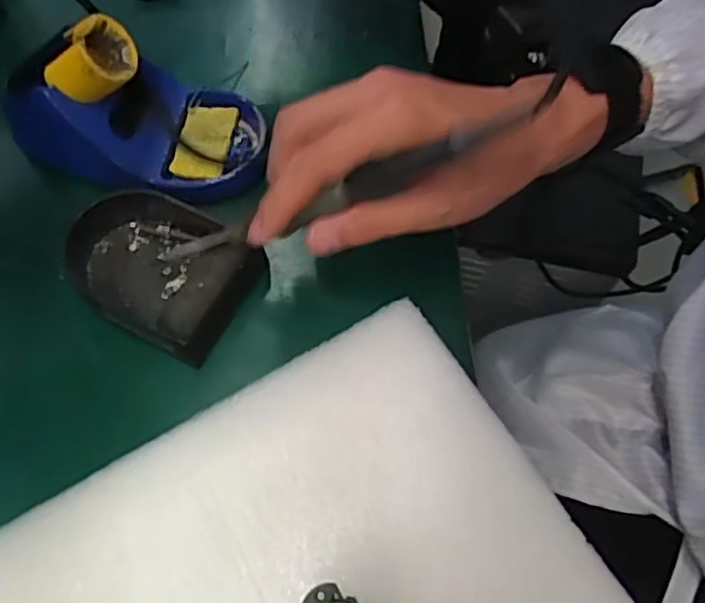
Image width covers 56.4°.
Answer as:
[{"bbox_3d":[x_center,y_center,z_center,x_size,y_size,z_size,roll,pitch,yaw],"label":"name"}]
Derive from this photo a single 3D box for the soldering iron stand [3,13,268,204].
[{"bbox_3d":[-0.129,-0.118,0.386,0.156,0.081,0.084,8,65,4],"label":"soldering iron stand"}]

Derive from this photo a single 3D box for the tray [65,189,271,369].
[{"bbox_3d":[-0.114,-0.023,0.372,0.114,0.035,0.080,30,69,13],"label":"tray"}]

